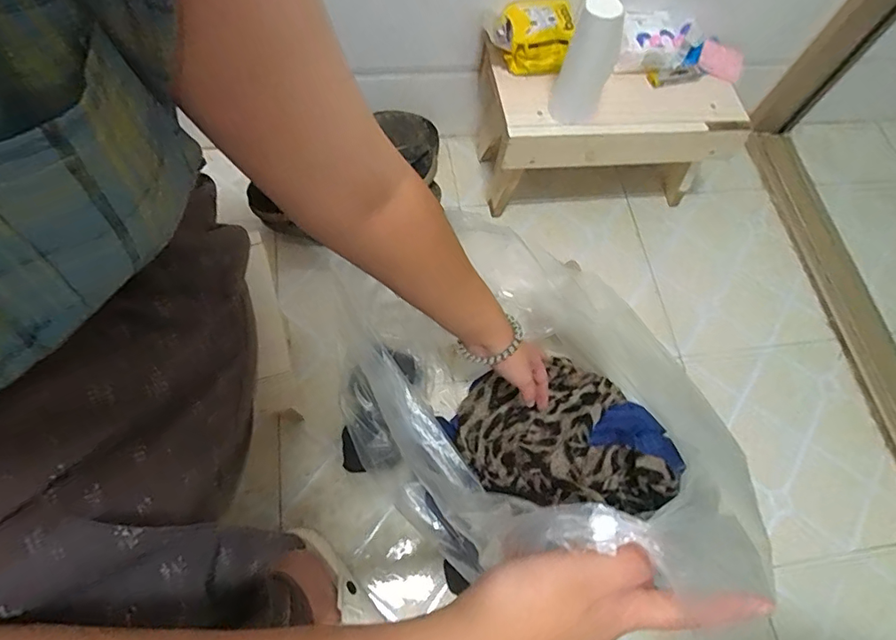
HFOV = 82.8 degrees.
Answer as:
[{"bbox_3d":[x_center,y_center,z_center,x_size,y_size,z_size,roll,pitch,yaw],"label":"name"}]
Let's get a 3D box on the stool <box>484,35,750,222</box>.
[{"bbox_3d":[0.226,-0.275,0.802,0.345,0.244,0.185,-1,66,-6],"label":"stool"}]

